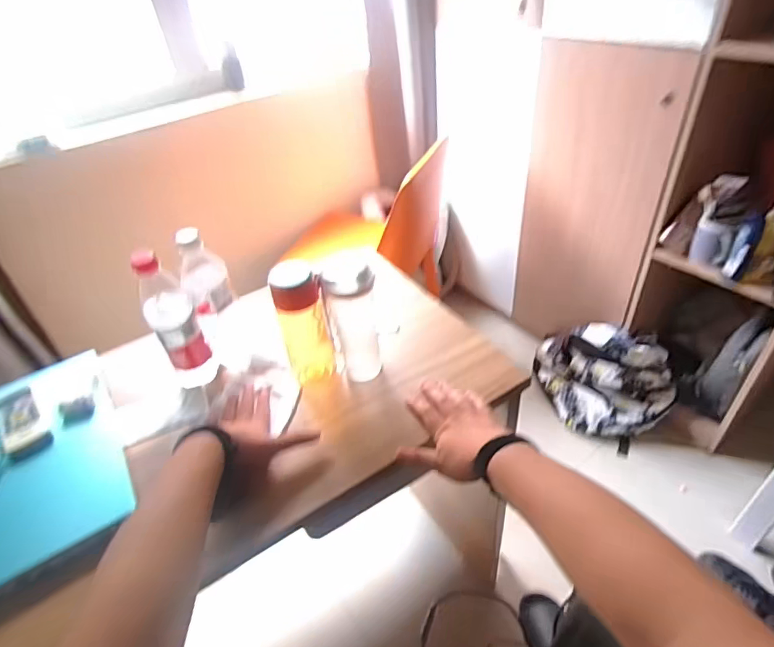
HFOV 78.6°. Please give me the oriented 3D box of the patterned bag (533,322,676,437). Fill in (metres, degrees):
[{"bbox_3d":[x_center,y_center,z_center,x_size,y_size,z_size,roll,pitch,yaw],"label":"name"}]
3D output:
[{"bbox_3d":[0.635,0.164,1.434,0.395,0.340,0.182,23,49,29],"label":"patterned bag"}]

